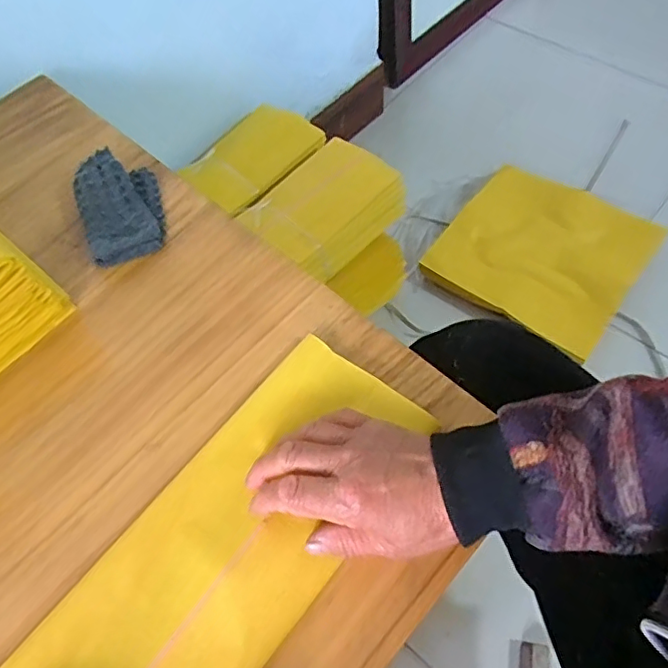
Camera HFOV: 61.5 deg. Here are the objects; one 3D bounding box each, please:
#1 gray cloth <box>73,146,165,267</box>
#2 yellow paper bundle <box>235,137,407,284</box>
[{"bbox_3d":[-0.196,-0.118,0.510,0.067,0.035,0.111,-20,61,-7],"label":"gray cloth"},{"bbox_3d":[-0.011,-0.173,0.785,0.207,0.088,0.135,-39,65,-17],"label":"yellow paper bundle"}]

